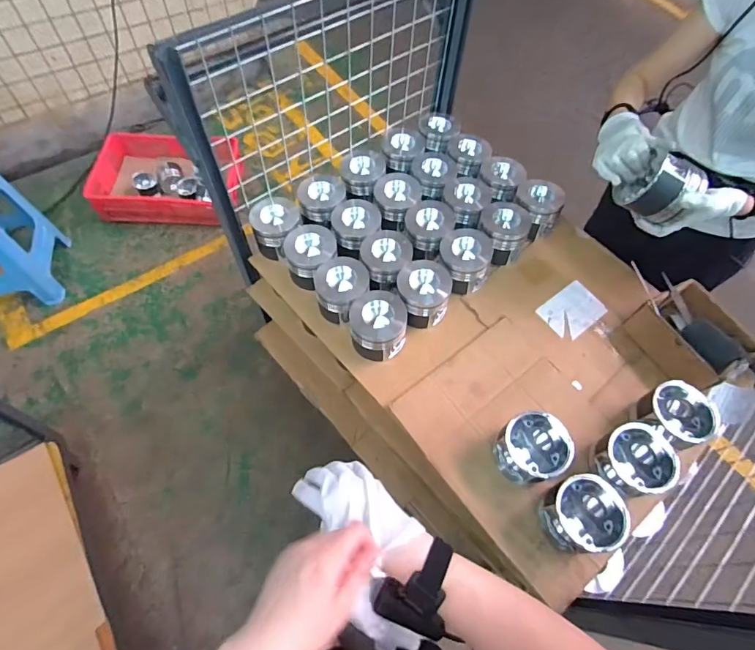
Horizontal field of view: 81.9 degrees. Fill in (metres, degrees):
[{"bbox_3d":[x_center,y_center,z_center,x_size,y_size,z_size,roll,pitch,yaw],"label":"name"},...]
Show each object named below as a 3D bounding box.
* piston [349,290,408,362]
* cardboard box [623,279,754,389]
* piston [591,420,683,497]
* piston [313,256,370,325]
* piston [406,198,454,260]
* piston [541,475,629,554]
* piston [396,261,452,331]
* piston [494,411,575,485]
[{"bbox_3d":[0.001,-0.002,0.895,0.115,0.111,0.114,-2,59,-4],"label":"piston"},{"bbox_3d":[0.641,0.026,0.908,0.169,0.121,0.205,-20,62,-14],"label":"cardboard box"},{"bbox_3d":[0.453,0.240,0.769,0.114,0.083,0.112,1,59,-2],"label":"piston"},{"bbox_3d":[-0.074,-0.073,0.935,0.118,0.091,0.112,30,62,14],"label":"piston"},{"bbox_3d":[0.118,-0.224,1.018,0.109,0.083,0.112,30,62,14],"label":"piston"},{"bbox_3d":[0.340,0.320,0.730,0.111,0.100,0.113,1,59,-2],"label":"piston"},{"bbox_3d":[0.097,-0.066,0.934,0.116,0.094,0.110,19,60,8],"label":"piston"},{"bbox_3d":[0.273,0.220,0.781,0.109,0.099,0.111,1,59,-2],"label":"piston"}]

